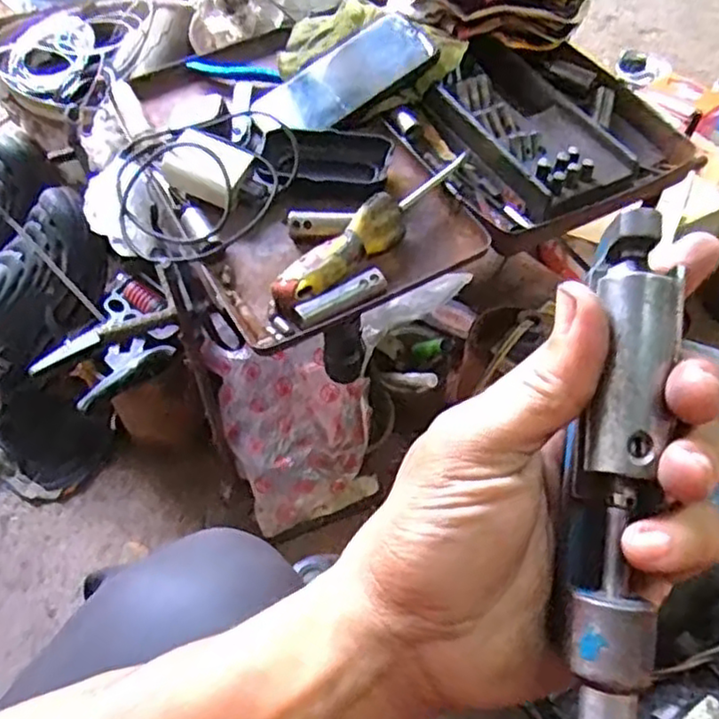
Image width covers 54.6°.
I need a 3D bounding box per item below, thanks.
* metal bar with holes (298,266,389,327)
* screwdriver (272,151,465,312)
[{"bbox_3d":[-0.012,-0.044,0.502,0.069,0.015,0.017,-24,58,-17],"label":"metal bar with holes"},{"bbox_3d":[0.014,-0.103,0.530,0.190,0.027,0.033,-37,63,-24],"label":"screwdriver"}]

